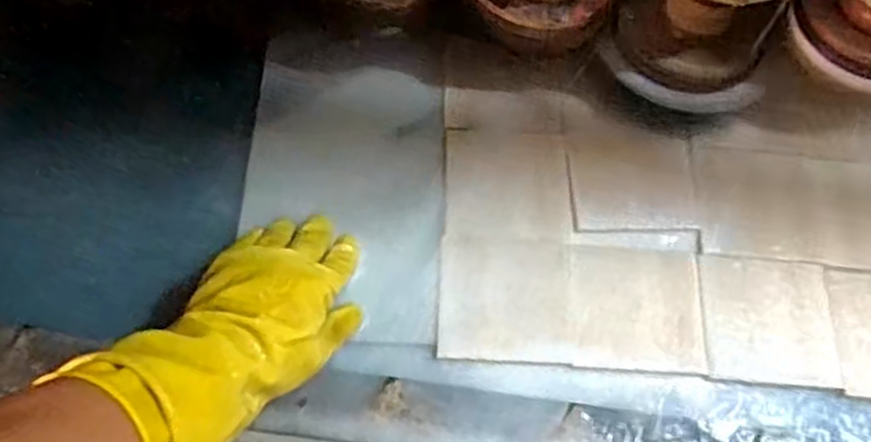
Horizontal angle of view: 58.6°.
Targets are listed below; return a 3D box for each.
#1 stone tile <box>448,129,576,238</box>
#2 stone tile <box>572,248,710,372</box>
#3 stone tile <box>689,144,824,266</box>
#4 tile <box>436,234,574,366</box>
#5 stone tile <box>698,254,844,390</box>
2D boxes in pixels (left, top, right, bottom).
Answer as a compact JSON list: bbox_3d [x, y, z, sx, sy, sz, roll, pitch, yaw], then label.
[{"bbox_3d":[0.058,-0.029,0.609,0.098,0.007,0.091,4,63,0],"label":"stone tile"},{"bbox_3d":[0.149,0.064,0.571,0.097,0.005,0.092,3,63,-1],"label":"stone tile"},{"bbox_3d":[0.253,-0.014,0.614,0.093,0.011,0.095,5,63,1],"label":"stone tile"},{"bbox_3d":[0.052,0.056,0.571,0.096,0.004,0.094,4,63,0],"label":"tile"},{"bbox_3d":[0.248,0.072,0.573,0.096,0.004,0.095,4,63,0],"label":"stone tile"}]

